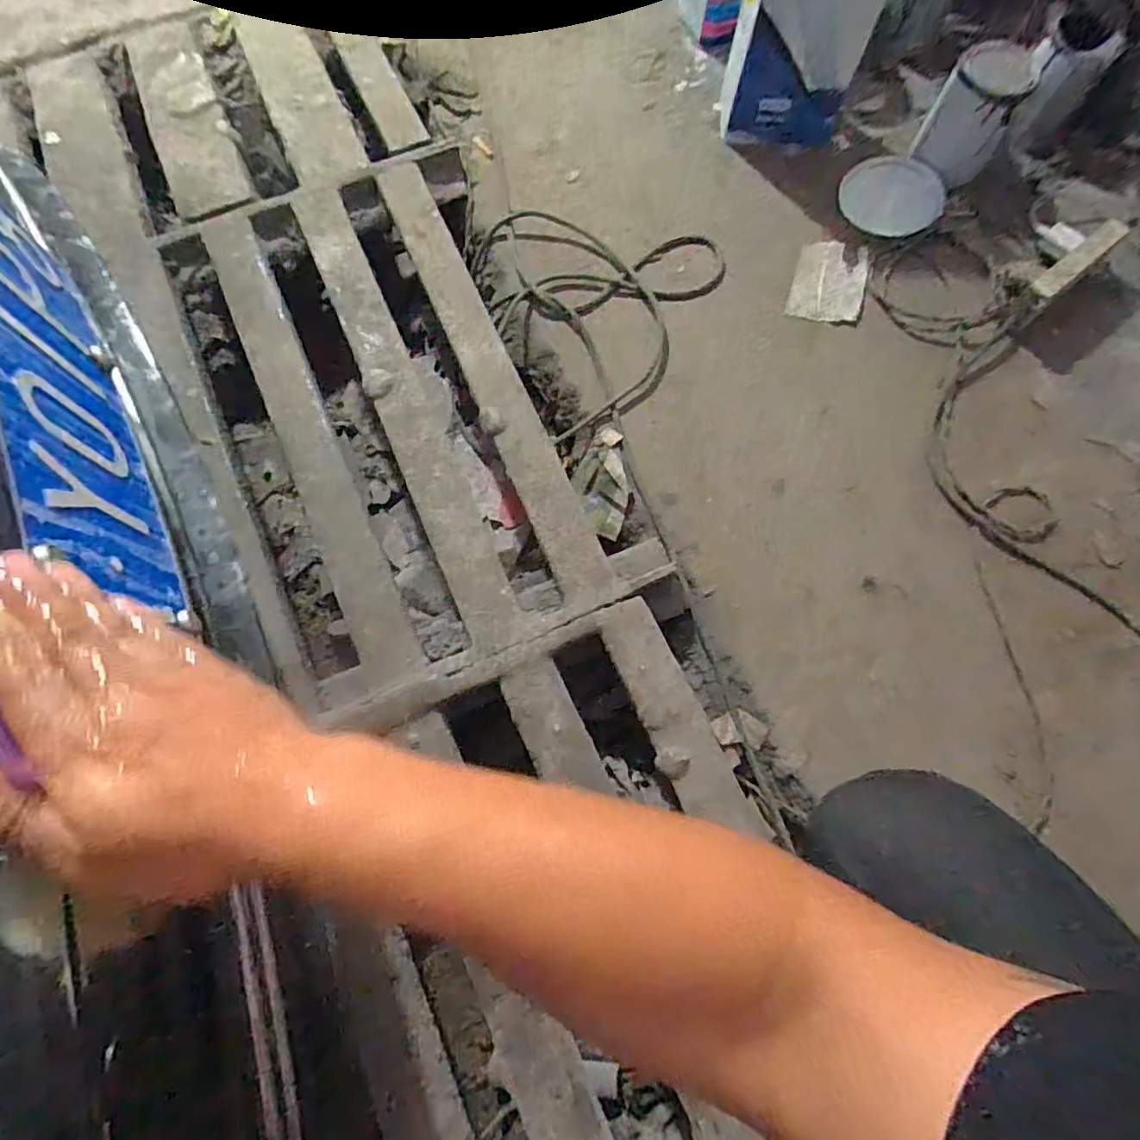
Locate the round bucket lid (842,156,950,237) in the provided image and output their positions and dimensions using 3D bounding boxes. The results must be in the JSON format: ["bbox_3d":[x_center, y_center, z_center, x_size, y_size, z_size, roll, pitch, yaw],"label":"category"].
[{"bbox_3d":[0.472,-0.549,0.877,0.141,0.013,0.124,22,89,22],"label":"round bucket lid"}]

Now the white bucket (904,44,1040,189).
[{"bbox_3d":[0.557,-0.634,0.833,0.095,0.130,0.119,24,74,6],"label":"white bucket"}]

